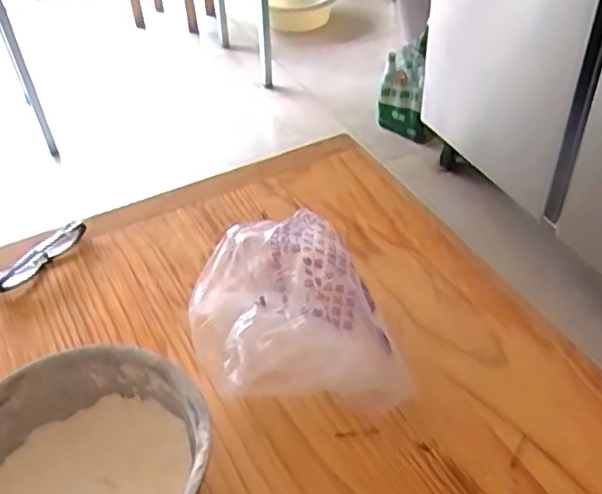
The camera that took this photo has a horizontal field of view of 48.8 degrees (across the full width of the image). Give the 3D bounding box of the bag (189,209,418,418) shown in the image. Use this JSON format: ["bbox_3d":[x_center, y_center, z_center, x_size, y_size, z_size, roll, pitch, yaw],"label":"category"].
[{"bbox_3d":[-0.015,0.083,0.716,0.190,0.091,0.236,-18,44,-12],"label":"bag"}]

